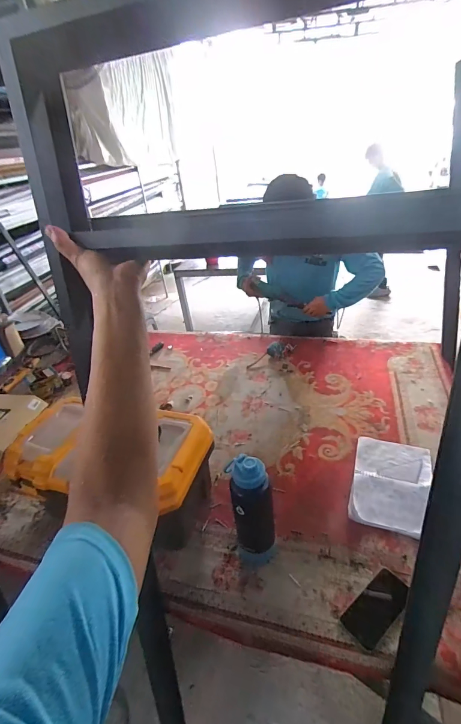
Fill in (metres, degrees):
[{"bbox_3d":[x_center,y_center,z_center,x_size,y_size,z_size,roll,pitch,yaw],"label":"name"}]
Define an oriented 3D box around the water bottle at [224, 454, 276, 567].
[{"bbox_3d":[0.051,0.341,0.786,0.091,0.305,0.091,-4,33,5],"label":"water bottle"}]

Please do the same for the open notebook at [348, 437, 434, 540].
[{"bbox_3d":[0.449,0.327,0.956,0.206,0.041,0.294,8,36,23],"label":"open notebook"}]

